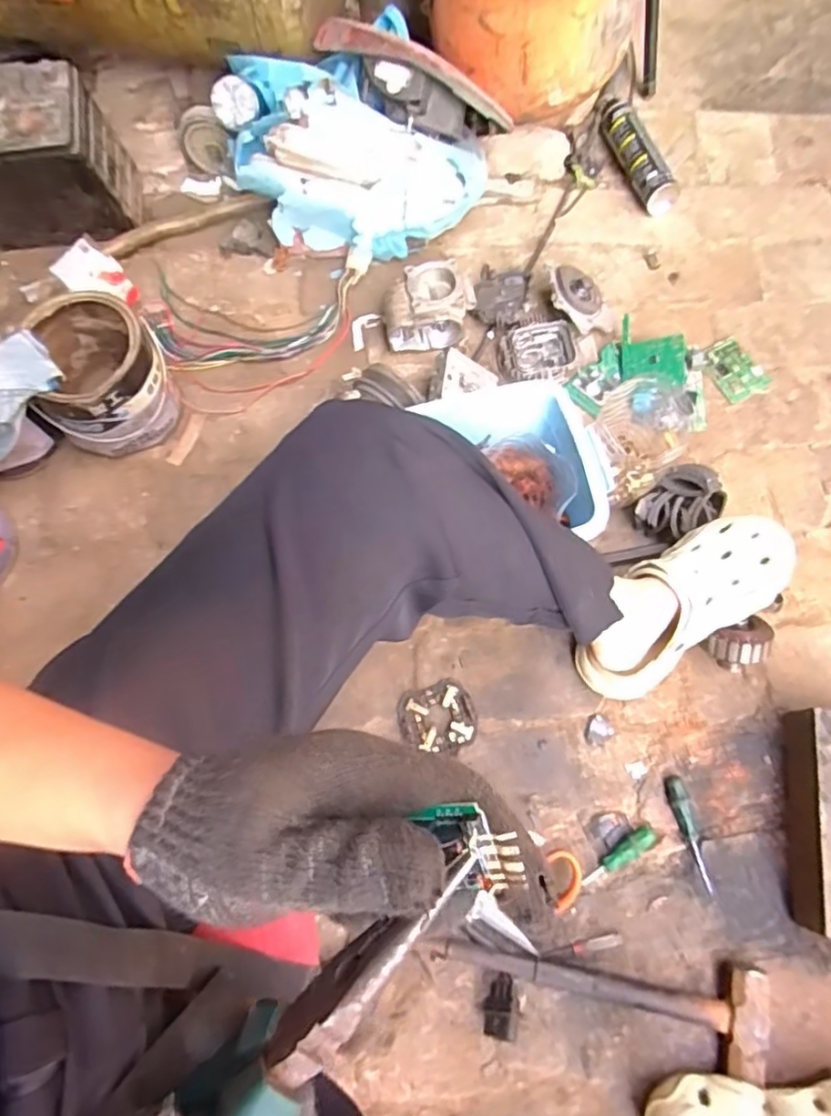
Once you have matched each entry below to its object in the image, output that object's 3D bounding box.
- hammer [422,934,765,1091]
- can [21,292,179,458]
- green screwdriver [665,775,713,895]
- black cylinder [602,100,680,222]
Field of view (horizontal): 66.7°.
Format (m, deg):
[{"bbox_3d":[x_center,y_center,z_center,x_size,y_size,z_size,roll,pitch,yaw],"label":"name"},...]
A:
[{"bbox_3d":[0.181,0.441,0.634,0.321,0.039,0.098,7,71,5],"label":"hammer"},{"bbox_3d":[-0.416,-0.238,0.847,0.158,0.163,0.157,-1,71,2],"label":"can"},{"bbox_3d":[0.298,0.300,0.690,0.023,0.020,0.116,-8,71,0],"label":"green screwdriver"},{"bbox_3d":[0.338,-0.624,0.978,0.049,0.058,0.218,-19,71,-4],"label":"black cylinder"}]

